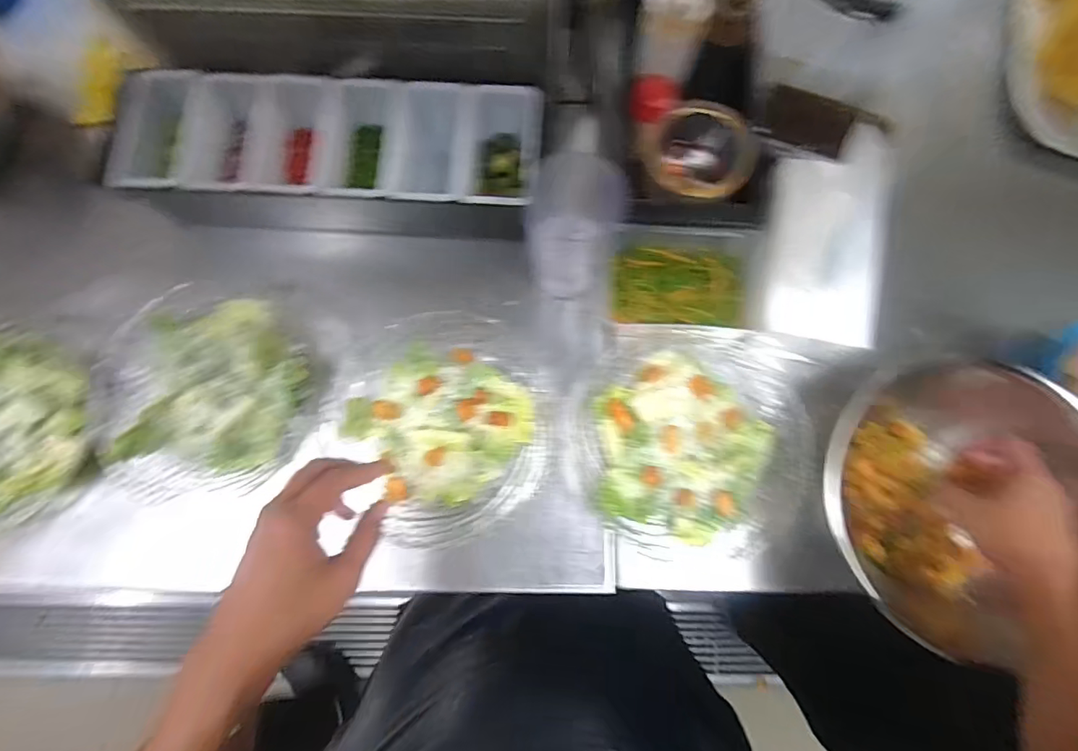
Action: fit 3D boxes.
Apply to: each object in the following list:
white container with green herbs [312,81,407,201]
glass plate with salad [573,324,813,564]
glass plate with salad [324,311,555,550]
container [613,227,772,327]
[{"bbox_3d":[-0.196,-0.258,0.577,0.079,0.071,0.152,4,78,1],"label":"white container with green herbs"},{"bbox_3d":[0.161,0.072,0.545,0.232,0.071,0.240,0,78,1],"label":"glass plate with salad"},{"bbox_3d":[-0.097,0.046,0.553,0.225,0.071,0.239,0,78,1],"label":"glass plate with salad"},{"bbox_3d":[0.164,-0.113,0.579,0.162,0.043,0.129,6,78,2],"label":"container"}]

